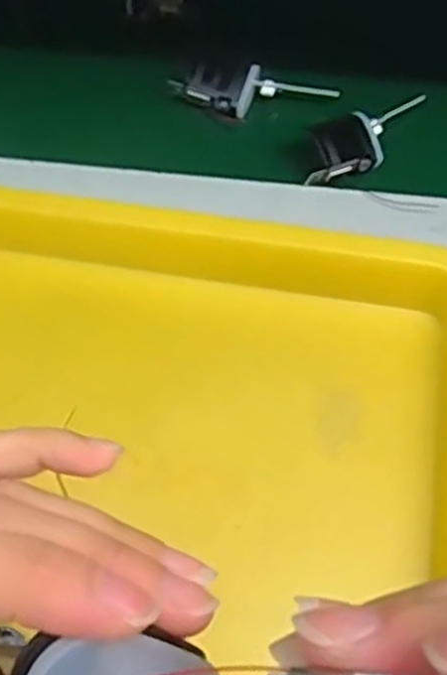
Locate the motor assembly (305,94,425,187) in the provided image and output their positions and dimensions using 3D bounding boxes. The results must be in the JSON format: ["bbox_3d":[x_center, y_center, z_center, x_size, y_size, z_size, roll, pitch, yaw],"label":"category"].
[{"bbox_3d":[0.088,-0.121,0.459,0.099,0.027,0.032,-36,67,-16],"label":"motor assembly"}]

